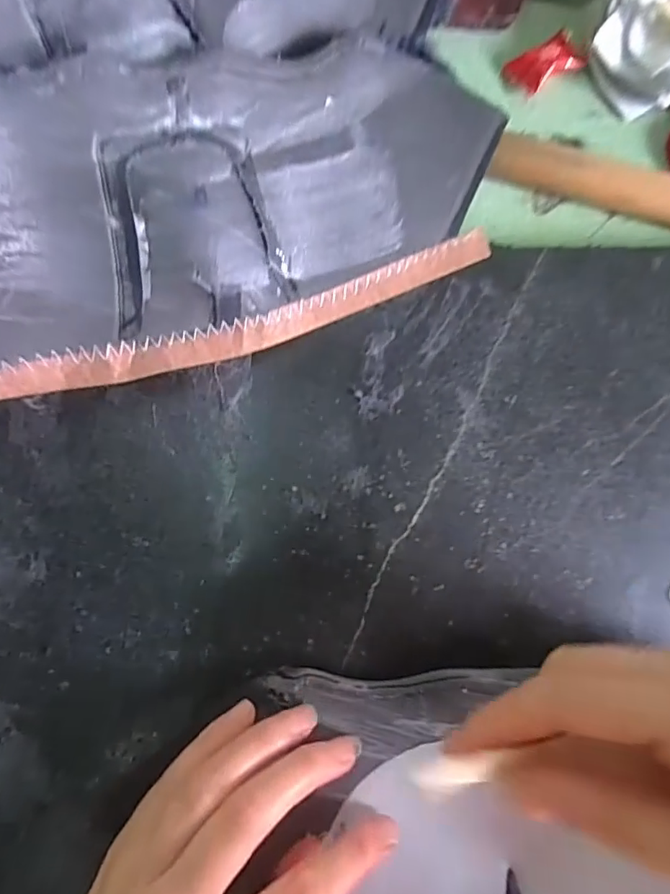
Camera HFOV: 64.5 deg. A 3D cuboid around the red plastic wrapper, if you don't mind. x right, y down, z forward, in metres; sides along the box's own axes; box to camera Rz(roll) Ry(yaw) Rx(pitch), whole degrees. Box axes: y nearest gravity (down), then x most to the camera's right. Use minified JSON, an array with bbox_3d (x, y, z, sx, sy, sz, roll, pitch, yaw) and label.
[{"bbox_3d":[0.128,-0.234,0.323,0.048,0.013,0.026,-33,86,-10],"label":"red plastic wrapper"}]

